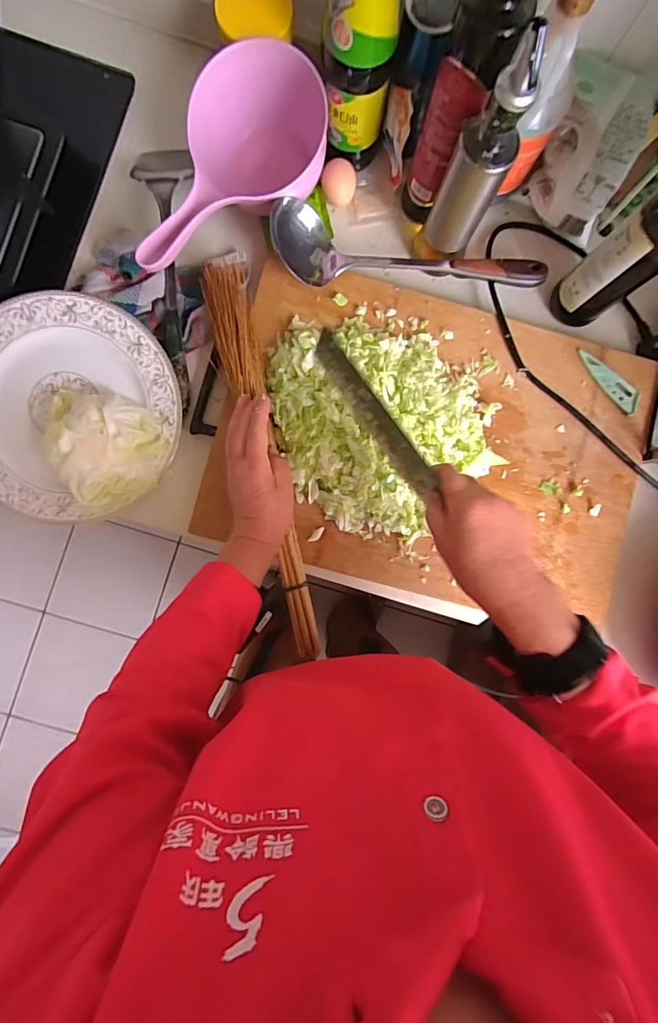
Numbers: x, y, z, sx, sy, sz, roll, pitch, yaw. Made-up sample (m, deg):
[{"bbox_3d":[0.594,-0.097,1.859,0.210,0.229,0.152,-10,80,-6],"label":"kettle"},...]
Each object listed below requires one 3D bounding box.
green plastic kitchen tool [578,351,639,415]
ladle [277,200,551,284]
[{"bbox_3d":[0.332,-0.156,0.525,0.031,0.006,0.093,-43,91,-4],"label":"green plastic kitchen tool"},{"bbox_3d":[0.093,-0.303,0.518,0.314,0.080,0.089,-4,88,-4],"label":"ladle"}]

